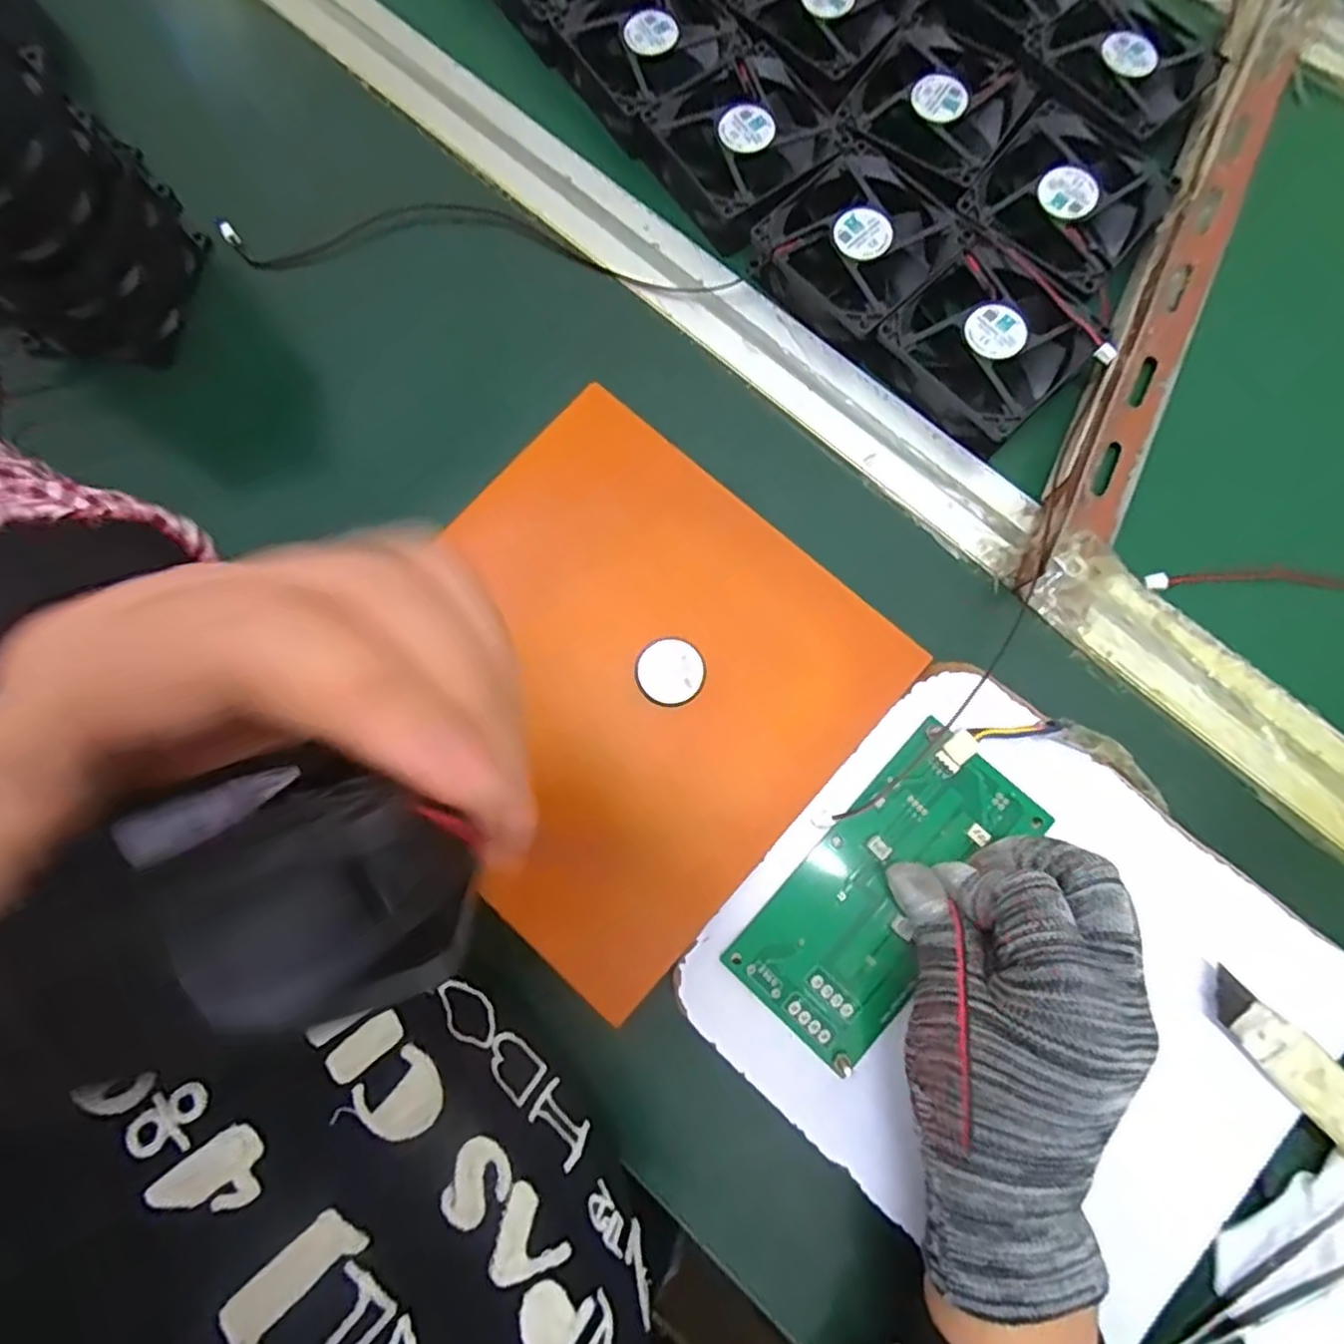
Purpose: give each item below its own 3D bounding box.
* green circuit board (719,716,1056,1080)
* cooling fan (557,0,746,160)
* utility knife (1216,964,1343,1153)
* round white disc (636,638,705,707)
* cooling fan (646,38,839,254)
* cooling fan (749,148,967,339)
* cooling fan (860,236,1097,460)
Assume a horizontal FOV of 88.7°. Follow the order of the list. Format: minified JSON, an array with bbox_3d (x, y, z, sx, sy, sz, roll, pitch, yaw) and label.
[{"bbox_3d":[0.088,0.088,0.281,0.063,0.006,0.134,39,84,8],"label":"green circuit board"},{"bbox_3d":[-0.010,-0.339,0.377,0.083,0.034,0.090,-36,80,-10],"label":"cooling fan"},{"bbox_3d":[0.249,0.161,0.258,0.111,0.006,0.023,44,79,8],"label":"utility knife"},{"bbox_3d":[-0.001,0.000,0.296,0.029,0.004,0.028,0,77,-2],"label":"round white disc"},{"bbox_3d":[0.037,-0.272,0.360,0.079,0.024,0.089,-30,80,-9],"label":"cooling fan"},{"bbox_3d":[0.092,-0.213,0.347,0.080,0.022,0.079,42,79,8],"label":"cooling fan"},{"bbox_3d":[0.150,-0.156,0.334,0.078,0.023,0.081,-40,81,-10],"label":"cooling fan"}]

